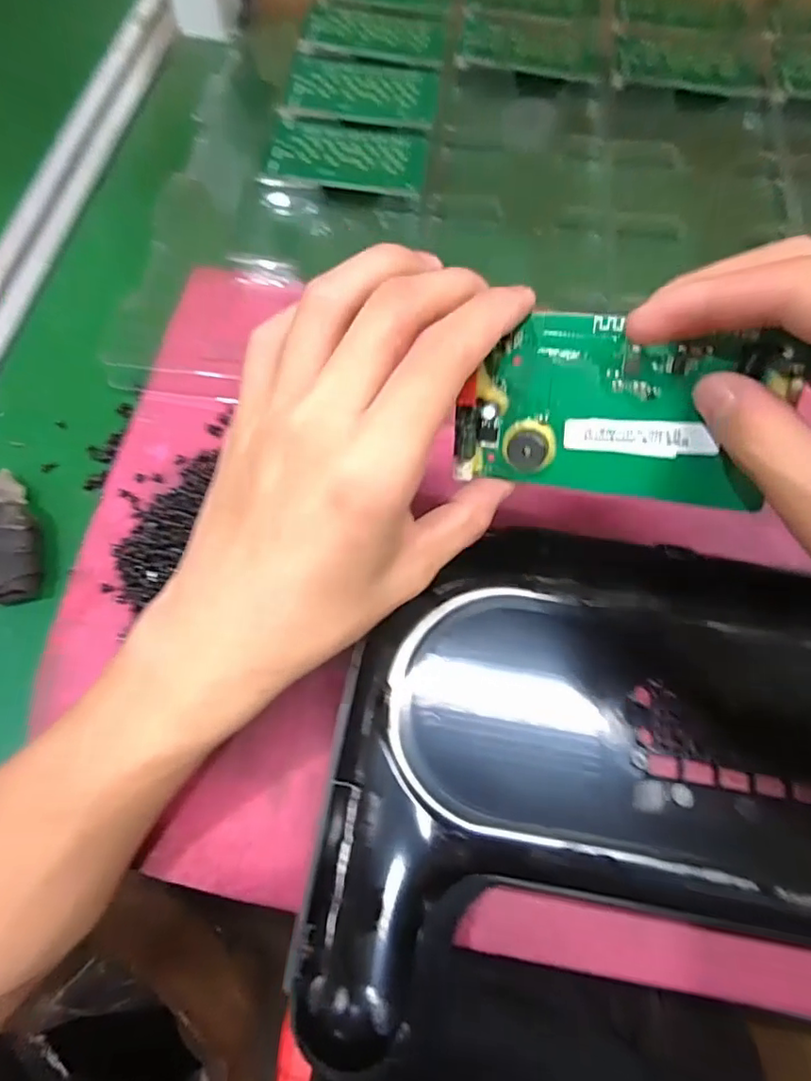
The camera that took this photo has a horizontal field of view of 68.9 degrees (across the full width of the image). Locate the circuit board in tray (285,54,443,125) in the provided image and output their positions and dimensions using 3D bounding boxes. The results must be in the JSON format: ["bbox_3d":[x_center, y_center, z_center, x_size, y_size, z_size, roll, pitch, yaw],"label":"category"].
[{"bbox_3d":[-0.030,-0.328,0.430,0.106,0.005,0.063,8,73,4],"label":"circuit board in tray"}]

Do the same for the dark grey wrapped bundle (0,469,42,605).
[{"bbox_3d":[-0.204,-0.004,0.301,0.027,0.022,0.073,-13,73,-3],"label":"dark grey wrapped bundle"}]

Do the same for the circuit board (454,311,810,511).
[{"bbox_3d":[0.068,-0.042,0.197,0.101,0.059,0.009,9,30,18],"label":"circuit board"}]

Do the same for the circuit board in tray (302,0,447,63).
[{"bbox_3d":[-0.021,-0.392,0.456,0.106,0.007,0.053,10,73,4],"label":"circuit board in tray"}]

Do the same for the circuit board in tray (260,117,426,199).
[{"bbox_3d":[-0.039,-0.261,0.402,0.104,0.006,0.068,5,73,3],"label":"circuit board in tray"}]

